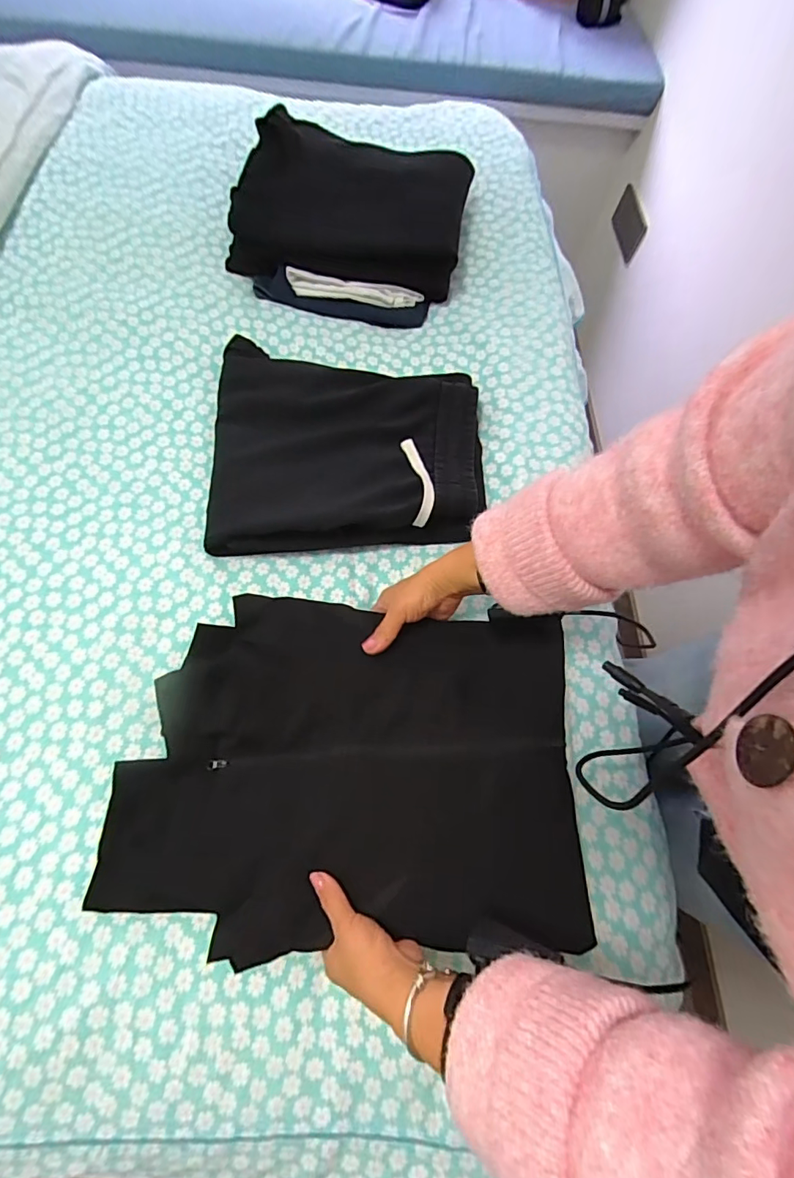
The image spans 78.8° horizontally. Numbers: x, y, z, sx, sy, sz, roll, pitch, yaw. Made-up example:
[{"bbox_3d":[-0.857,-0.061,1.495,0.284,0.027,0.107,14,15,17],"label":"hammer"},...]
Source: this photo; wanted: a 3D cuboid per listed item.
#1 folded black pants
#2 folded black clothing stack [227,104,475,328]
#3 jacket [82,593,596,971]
[{"bbox_3d":[-0.059,-0.188,0.598,0.325,0.054,0.285,-1,69,-6],"label":"folded black pants"},{"bbox_3d":[-0.064,-0.554,0.712,0.318,0.096,0.271,10,68,-2],"label":"folded black clothing stack"},{"bbox_3d":[-0.047,0.159,0.457,0.413,0.034,0.298,1,70,-2],"label":"jacket"}]

